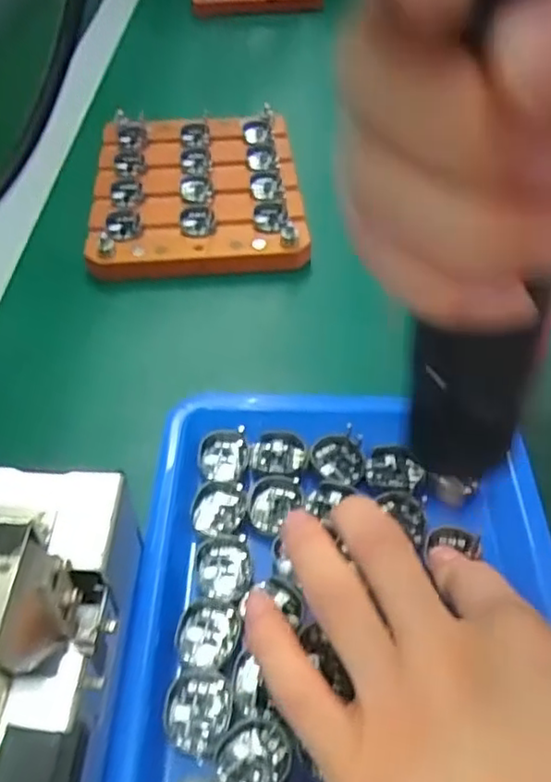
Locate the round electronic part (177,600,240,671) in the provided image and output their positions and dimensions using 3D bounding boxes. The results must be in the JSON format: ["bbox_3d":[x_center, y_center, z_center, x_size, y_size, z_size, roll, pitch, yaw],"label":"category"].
[{"bbox_3d":[-0.027,0.098,0.268,0.024,0.004,0.029,12,48,14],"label":"round electronic part"}]

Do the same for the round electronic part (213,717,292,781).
[{"bbox_3d":[-0.009,0.133,0.238,0.029,0.004,0.025,-26,50,-21],"label":"round electronic part"}]

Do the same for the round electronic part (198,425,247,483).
[{"bbox_3d":[-0.026,0.033,0.328,0.024,0.011,0.026,-1,46,1],"label":"round electronic part"}]

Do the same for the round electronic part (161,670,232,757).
[{"bbox_3d":[-0.030,0.120,0.249,0.024,0.004,0.028,6,47,8],"label":"round electronic part"}]

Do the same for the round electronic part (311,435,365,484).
[{"bbox_3d":[0.030,0.034,0.326,0.027,0.006,0.025,-1,46,1],"label":"round electronic part"}]

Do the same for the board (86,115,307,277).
[{"bbox_3d":[-0.058,-0.154,0.489,0.146,0.023,0.179,-3,49,-3],"label":"board"}]

